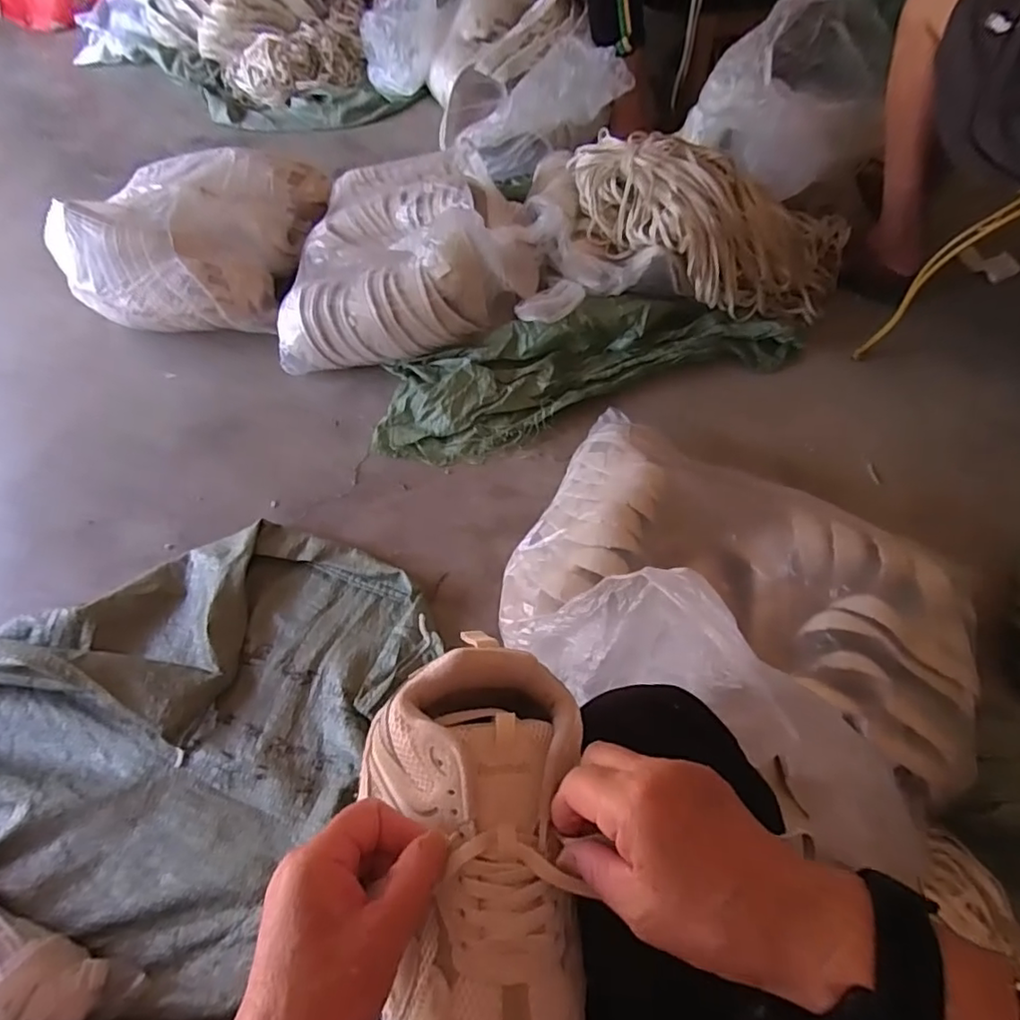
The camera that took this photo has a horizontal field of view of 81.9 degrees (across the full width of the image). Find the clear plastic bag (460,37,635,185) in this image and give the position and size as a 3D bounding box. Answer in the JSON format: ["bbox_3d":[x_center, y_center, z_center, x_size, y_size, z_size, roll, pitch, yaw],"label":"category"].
[{"bbox_3d":[0.079,-0.868,1.274,0.349,0.160,0.066,-21,53,29],"label":"clear plastic bag"}]

